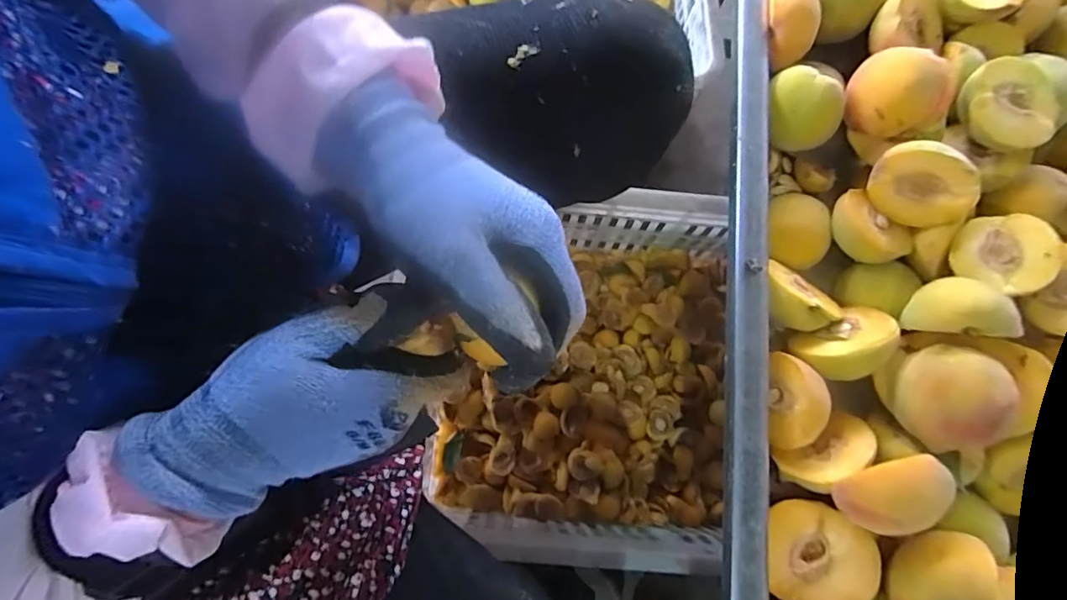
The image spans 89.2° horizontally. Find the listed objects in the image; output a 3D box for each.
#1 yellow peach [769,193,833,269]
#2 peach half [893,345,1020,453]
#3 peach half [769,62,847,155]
[{"bbox_3d":[0.185,-0.051,0.377,0.044,0.028,0.050,0,77,-2],"label":"yellow peach"},{"bbox_3d":[0.242,0.057,0.313,0.049,0.035,0.051,31,78,5],"label":"peach half"},{"bbox_3d":[0.190,-0.136,0.378,0.052,0.044,0.041,22,78,3],"label":"peach half"}]

